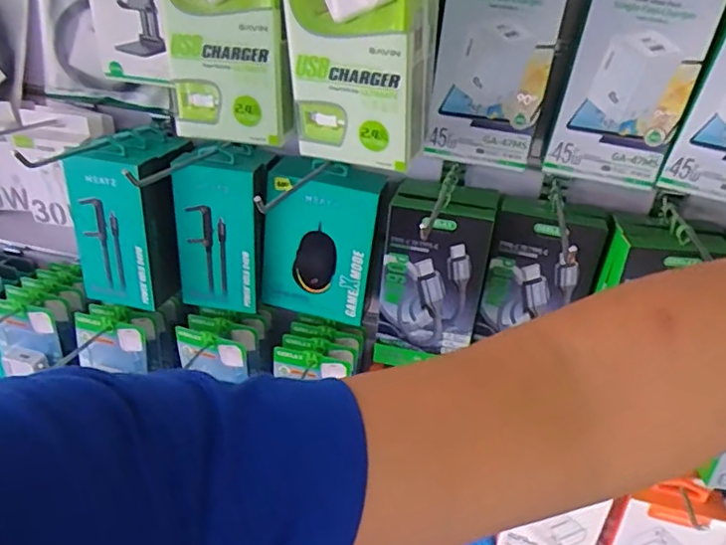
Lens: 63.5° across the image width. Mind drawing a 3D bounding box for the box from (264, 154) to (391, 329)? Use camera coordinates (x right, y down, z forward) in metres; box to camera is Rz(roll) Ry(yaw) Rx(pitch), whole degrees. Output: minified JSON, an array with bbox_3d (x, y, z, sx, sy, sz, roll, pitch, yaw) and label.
[{"bbox_3d":[-0.046,-0.031,0.607,0.115,0.149,0.046,6,29,3],"label":"box"}]

